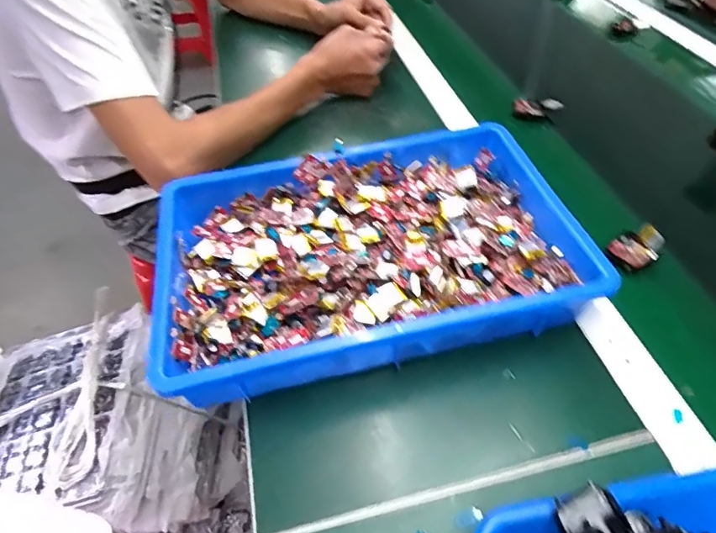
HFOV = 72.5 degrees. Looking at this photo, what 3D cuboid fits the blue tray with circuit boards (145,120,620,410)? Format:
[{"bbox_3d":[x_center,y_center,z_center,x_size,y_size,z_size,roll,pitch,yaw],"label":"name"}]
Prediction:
[{"bbox_3d":[0.005,-0.020,0.462,0.377,0.058,0.259,-11,49,-7],"label":"blue tray with circuit boards"}]

